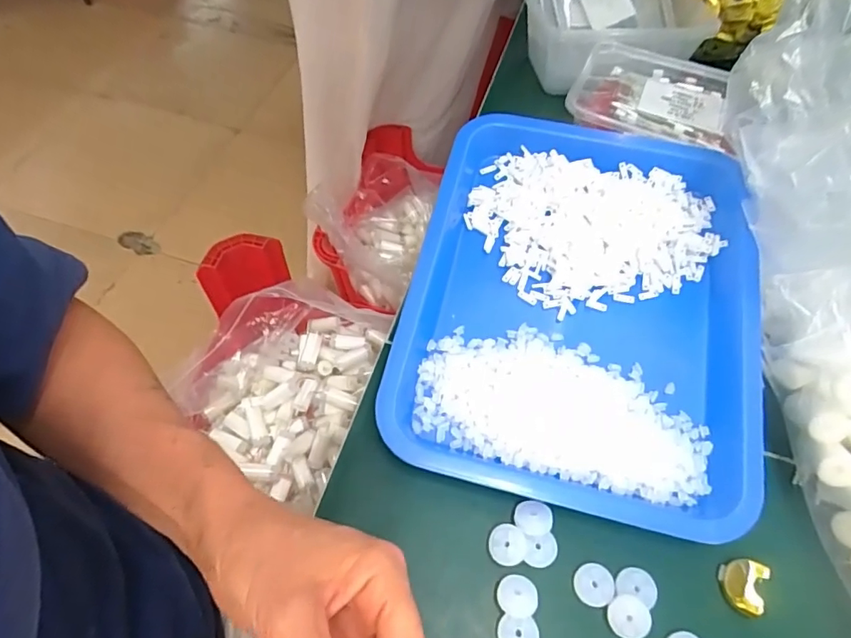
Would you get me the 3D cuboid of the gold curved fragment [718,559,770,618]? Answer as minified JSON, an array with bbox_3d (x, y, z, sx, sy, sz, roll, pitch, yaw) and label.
[{"bbox_3d":[0.174,0.144,0.282,0.021,0.010,0.026,29,63,14],"label":"gold curved fragment"}]

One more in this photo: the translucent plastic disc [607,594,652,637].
[{"bbox_3d":[0.107,0.156,0.271,0.021,0.004,0.020,-7,62,13],"label":"translucent plastic disc"}]

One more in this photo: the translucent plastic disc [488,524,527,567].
[{"bbox_3d":[0.046,0.125,0.286,0.020,0.004,0.020,1,60,-1],"label":"translucent plastic disc"}]

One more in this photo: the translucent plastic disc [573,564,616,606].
[{"bbox_3d":[0.092,0.144,0.281,0.020,0.006,0.020,1,60,-1],"label":"translucent plastic disc"}]

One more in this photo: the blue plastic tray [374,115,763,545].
[{"bbox_3d":[0.106,-0.020,0.355,0.229,0.034,0.280,13,60,6],"label":"blue plastic tray"}]

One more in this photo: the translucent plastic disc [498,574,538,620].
[{"bbox_3d":[0.048,0.147,0.273,0.020,0.006,0.020,1,60,-1],"label":"translucent plastic disc"}]

